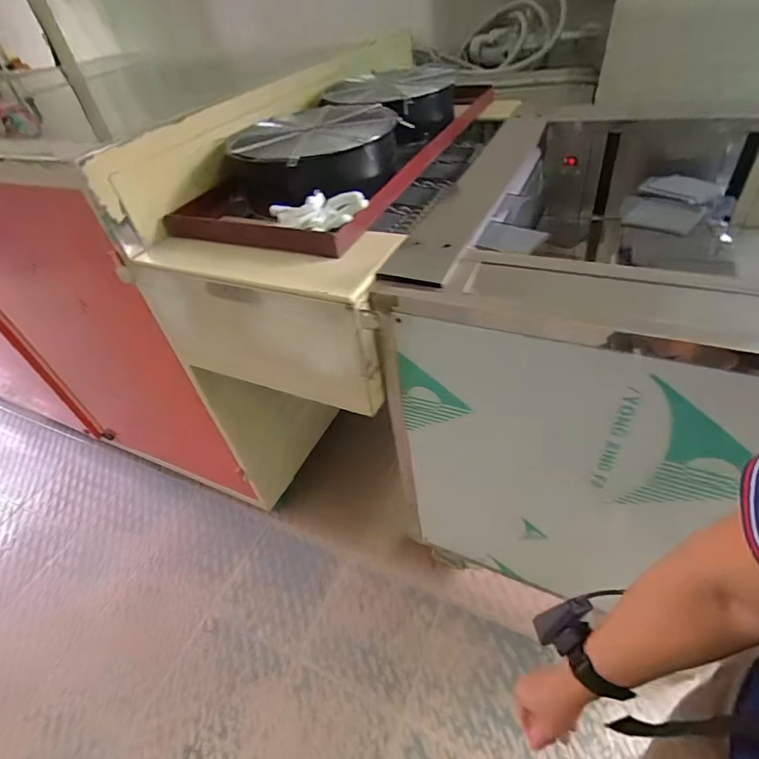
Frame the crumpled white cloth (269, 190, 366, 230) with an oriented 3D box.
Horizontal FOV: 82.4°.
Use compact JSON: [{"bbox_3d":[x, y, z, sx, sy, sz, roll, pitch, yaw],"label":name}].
[{"bbox_3d":[-0.104,-0.271,0.691,0.161,0.041,0.060,-3,44,9],"label":"crumpled white cloth"}]

